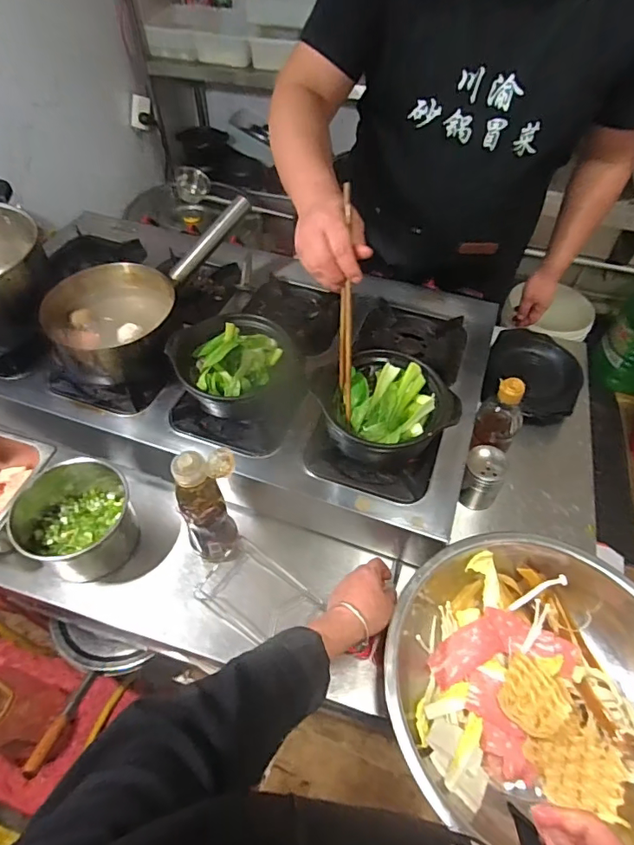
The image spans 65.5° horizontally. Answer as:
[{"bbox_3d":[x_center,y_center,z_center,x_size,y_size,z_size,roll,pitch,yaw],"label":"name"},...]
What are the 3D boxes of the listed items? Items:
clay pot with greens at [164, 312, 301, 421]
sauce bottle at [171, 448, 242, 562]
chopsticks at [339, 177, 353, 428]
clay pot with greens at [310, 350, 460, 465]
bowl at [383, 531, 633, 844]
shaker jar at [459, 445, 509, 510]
[{"bbox_3d":[-0.124,-0.082,0.739,0.166,0.084,0.155,1,52,-1],"label":"clay pot with greens"},{"bbox_3d":[-0.142,0.119,0.658,0.083,0.207,0.051,-10,53,-9],"label":"sauce bottle"},{"bbox_3d":[0.038,-0.156,0.668,0.014,0.303,0.032,-1,11,-2],"label":"chopsticks"},{"bbox_3d":[0.090,-0.019,0.699,0.163,0.087,0.159,1,52,-1],"label":"clay pot with greens"},{"bbox_3d":[0.262,0.307,0.590,0.353,0.096,0.328,8,52,5],"label":"bowl"},{"bbox_3d":[0.267,0.085,0.792,0.062,0.099,0.068,1,52,-1],"label":"shaker jar"}]

